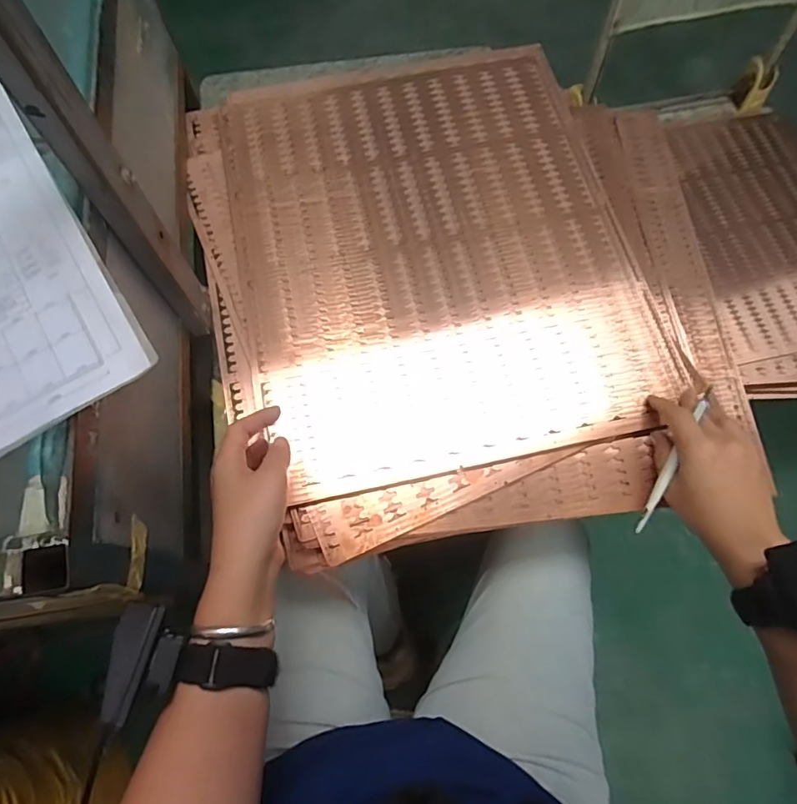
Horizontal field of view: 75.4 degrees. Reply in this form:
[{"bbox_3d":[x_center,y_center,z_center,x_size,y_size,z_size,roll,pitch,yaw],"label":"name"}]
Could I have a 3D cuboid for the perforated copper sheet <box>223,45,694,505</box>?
[{"bbox_3d":[0.036,-0.177,0.559,0.401,0.008,0.497,-13,71,-4],"label":"perforated copper sheet"}]

